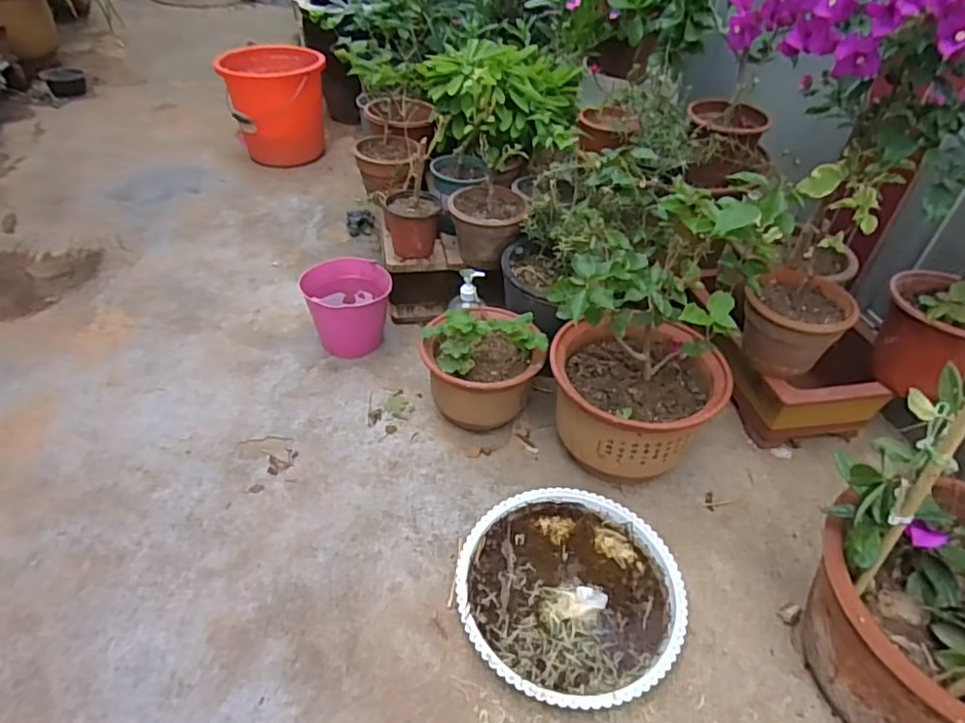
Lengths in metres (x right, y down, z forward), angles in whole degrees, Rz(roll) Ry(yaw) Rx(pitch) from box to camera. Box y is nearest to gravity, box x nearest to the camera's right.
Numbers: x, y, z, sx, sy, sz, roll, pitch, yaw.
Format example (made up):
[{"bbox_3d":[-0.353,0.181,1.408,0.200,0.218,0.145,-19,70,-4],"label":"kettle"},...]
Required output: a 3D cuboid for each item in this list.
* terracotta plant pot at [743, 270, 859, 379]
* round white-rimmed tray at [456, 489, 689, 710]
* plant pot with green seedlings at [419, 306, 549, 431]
[{"bbox_3d":[0.507,-0.059,0.974,0.144,0.136,0.132,3,41,-3],"label":"terracotta plant pot"},{"bbox_3d":[0.124,0.327,0.849,0.305,0.045,0.302,3,41,-3],"label":"round white-rimmed tray"},{"bbox_3d":[-0.003,0.019,1.054,0.177,0.217,0.166,3,41,-3],"label":"plant pot with green seedlings"}]

